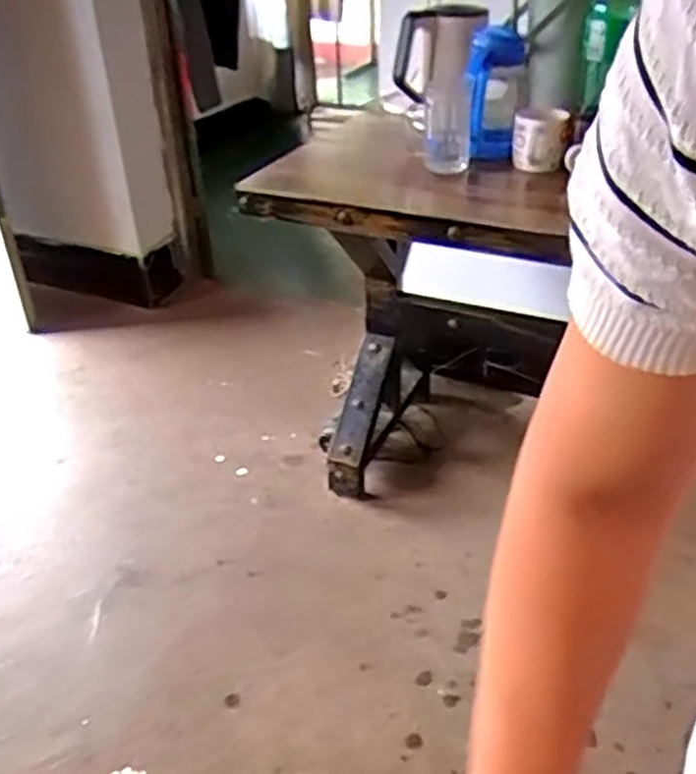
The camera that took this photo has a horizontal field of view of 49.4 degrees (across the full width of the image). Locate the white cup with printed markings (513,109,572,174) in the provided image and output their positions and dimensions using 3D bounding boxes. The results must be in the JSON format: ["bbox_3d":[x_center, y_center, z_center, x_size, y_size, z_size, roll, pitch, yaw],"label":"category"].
[{"bbox_3d":[0.327,-0.423,1.305,0.084,0.102,0.071,6,33,12],"label":"white cup with printed markings"}]

